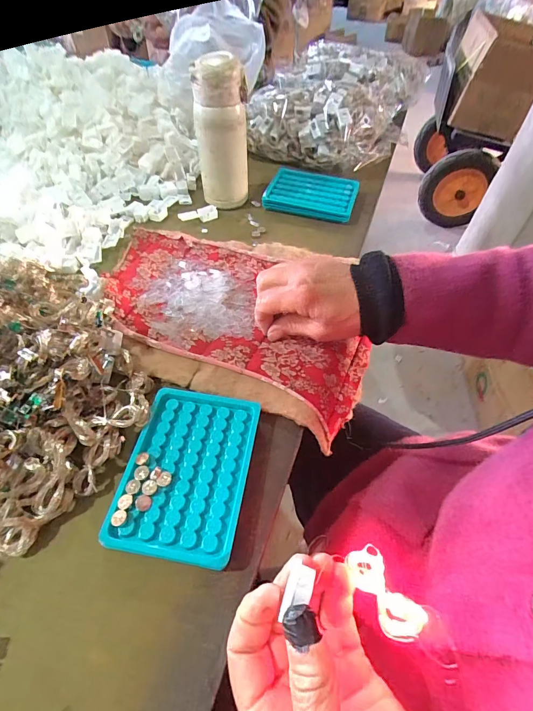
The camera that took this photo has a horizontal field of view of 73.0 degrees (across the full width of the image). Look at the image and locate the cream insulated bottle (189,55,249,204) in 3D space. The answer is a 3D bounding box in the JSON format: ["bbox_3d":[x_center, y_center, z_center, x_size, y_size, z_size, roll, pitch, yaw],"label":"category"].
[{"bbox_3d":[-0.061,-0.300,0.489,0.068,0.159,0.055,-2,54,-2],"label":"cream insulated bottle"}]

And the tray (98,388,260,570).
[{"bbox_3d":[-0.063,0.092,0.294,0.094,0.015,0.130,8,53,5],"label":"tray"}]

